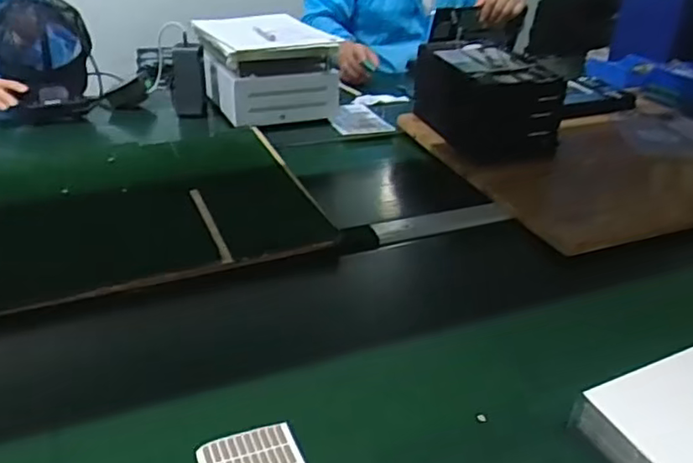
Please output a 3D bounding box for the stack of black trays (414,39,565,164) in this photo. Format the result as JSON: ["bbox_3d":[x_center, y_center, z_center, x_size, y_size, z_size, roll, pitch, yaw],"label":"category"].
[{"bbox_3d":[0.242,-0.236,1.071,0.168,0.135,0.239,-7,32,-17],"label":"stack of black trays"}]

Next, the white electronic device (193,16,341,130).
[{"bbox_3d":[-0.155,-0.319,1.144,0.197,0.125,0.256,-13,34,-24],"label":"white electronic device"}]

